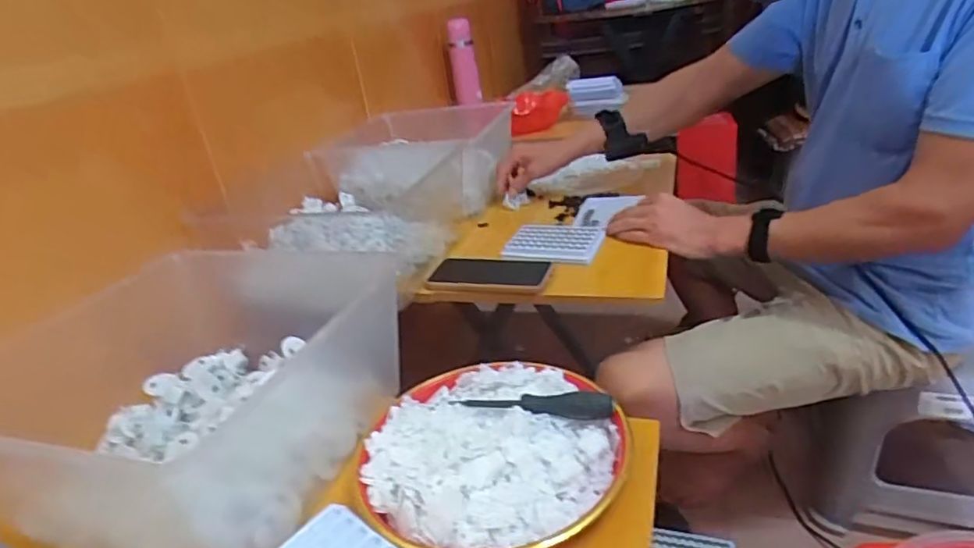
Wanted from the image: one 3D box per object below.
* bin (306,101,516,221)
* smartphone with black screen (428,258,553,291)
[{"bbox_3d":[-0.130,-0.214,1.143,0.295,0.142,0.386,2,27,18],"label":"bin"},{"bbox_3d":[0.002,-0.004,0.813,0.165,0.006,0.088,1,27,17],"label":"smartphone with black screen"}]

